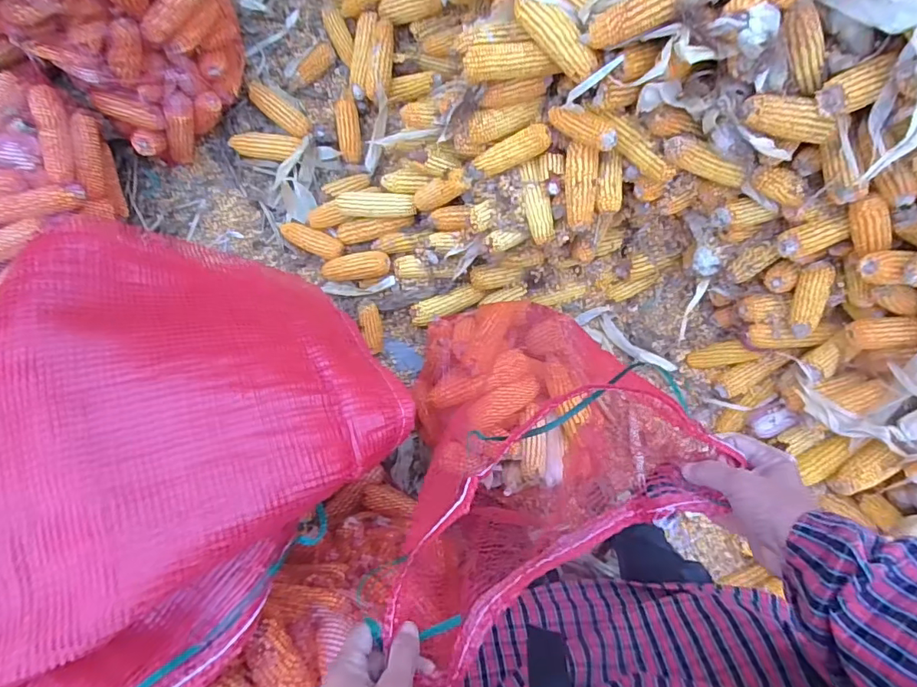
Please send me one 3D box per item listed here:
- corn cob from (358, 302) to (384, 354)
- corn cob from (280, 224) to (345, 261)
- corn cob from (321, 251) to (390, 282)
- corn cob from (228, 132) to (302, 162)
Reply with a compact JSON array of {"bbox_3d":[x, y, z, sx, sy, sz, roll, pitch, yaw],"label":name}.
[{"bbox_3d":[-0.192,-0.034,1.120,0.046,0.047,0.123,-10,112,2],"label":"corn cob"},{"bbox_3d":[-0.319,-0.224,1.102,0.139,0.037,0.051,21,92,1],"label":"corn cob"},{"bbox_3d":[-0.224,-0.161,1.076,0.161,0.044,0.054,-6,91,20],"label":"corn cob"},{"bbox_3d":[-0.398,-0.414,1.062,0.143,0.039,0.056,3,91,1],"label":"corn cob"}]

